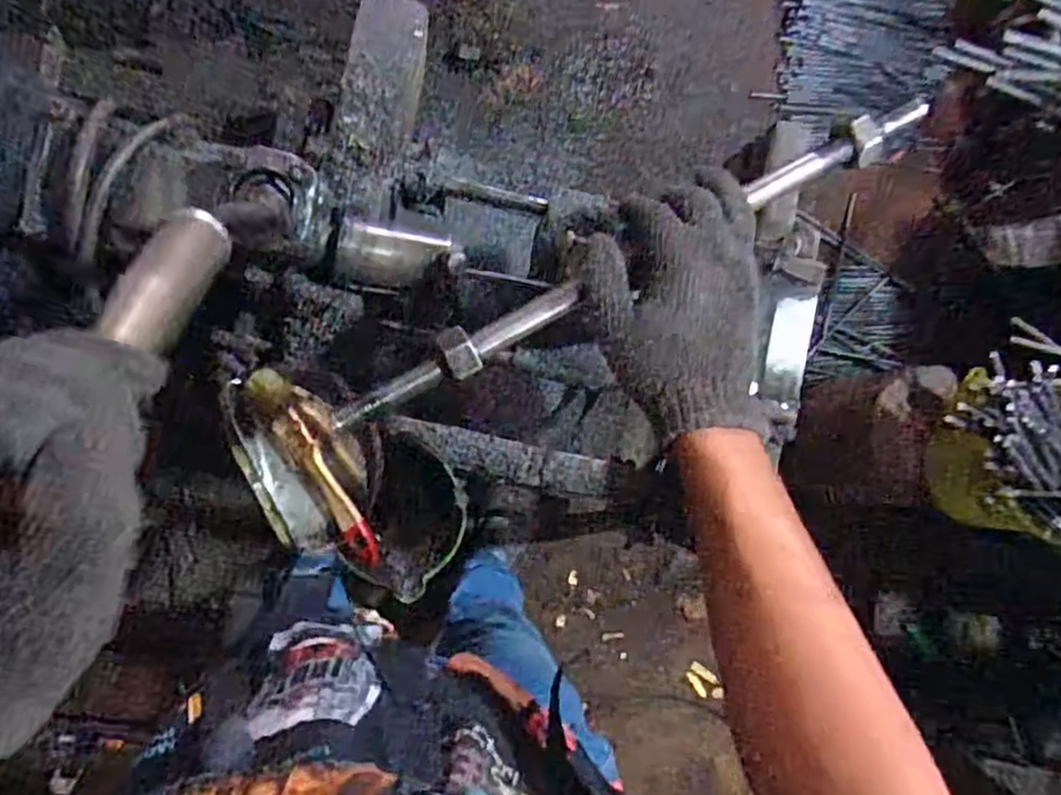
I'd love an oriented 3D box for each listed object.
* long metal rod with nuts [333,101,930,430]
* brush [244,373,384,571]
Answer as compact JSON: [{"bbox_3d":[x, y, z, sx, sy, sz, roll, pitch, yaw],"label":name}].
[{"bbox_3d":[0.071,-0.087,0.451,0.416,0.020,0.027,-29,96,-7],"label":"long metal rod with nuts"},{"bbox_3d":[-0.171,0.057,0.585,0.028,0.018,0.175,-30,96,-6],"label":"brush"}]

